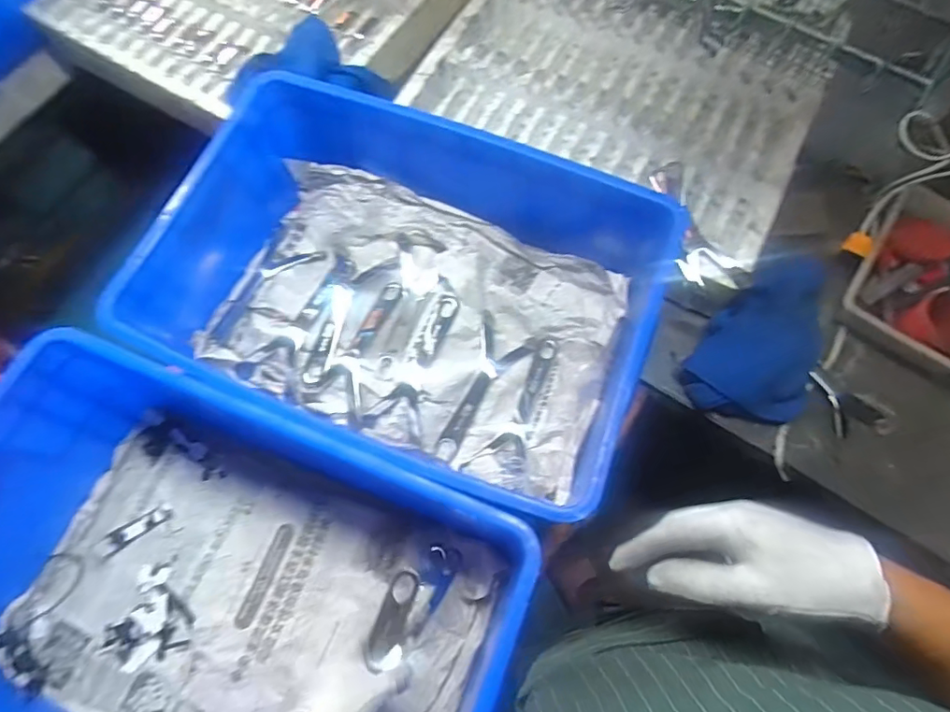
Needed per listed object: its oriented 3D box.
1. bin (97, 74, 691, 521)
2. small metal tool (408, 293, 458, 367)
[{"bbox_3d":[-0.065,-0.069,0.623,0.562,0.165,0.365,23,72,8],"label":"bin"},{"bbox_3d":[-0.052,-0.035,0.681,0.032,0.010,0.098,23,72,8],"label":"small metal tool"}]

